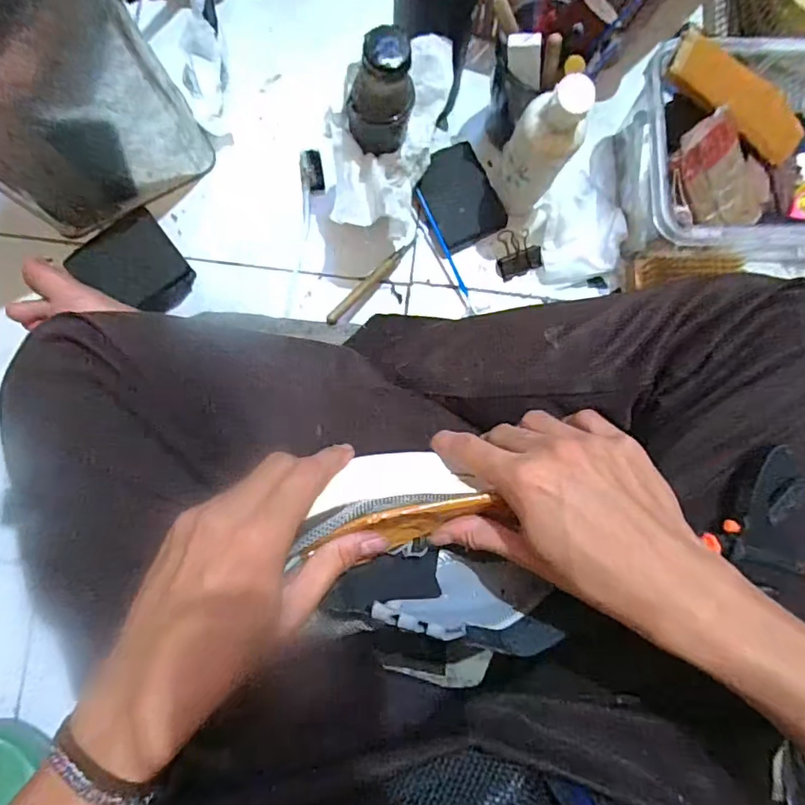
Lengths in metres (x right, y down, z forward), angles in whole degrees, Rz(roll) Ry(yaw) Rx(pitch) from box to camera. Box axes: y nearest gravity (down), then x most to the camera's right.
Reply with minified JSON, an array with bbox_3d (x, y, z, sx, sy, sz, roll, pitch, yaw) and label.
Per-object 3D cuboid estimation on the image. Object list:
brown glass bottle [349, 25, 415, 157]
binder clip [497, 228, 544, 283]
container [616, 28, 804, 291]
[{"bbox_3d":[-0.015,-0.223,0.381,0.047,0.085,0.047,-1,85,-3],"label":"brown glass bottle"},{"bbox_3d":[0.110,-0.146,0.498,0.040,0.030,0.047,-17,86,-4],"label":"binder clip"},{"bbox_3d":[0.335,-0.211,0.473,0.260,0.108,0.190,-6,85,-3],"label":"container"}]

